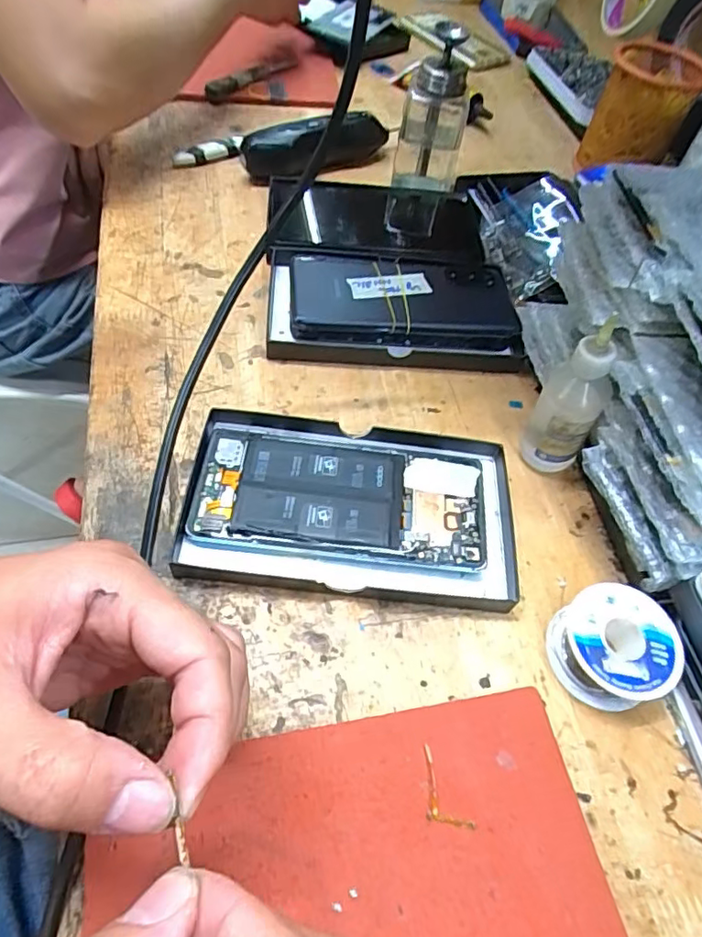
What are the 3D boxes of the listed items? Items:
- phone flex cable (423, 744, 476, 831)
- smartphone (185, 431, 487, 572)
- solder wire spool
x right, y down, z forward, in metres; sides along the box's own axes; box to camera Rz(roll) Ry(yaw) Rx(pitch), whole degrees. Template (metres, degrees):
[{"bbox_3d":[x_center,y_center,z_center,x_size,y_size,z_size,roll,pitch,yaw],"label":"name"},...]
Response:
[{"bbox_3d":[0.037,0.140,0.243,0.016,0.004,0.036,-25,62,-21],"label":"phone flex cable"},{"bbox_3d":[-0.005,0.016,0.317,0.156,0.012,0.072,7,55,-2],"label":"smartphone"},{"bbox_3d":[0.128,0.087,0.278,0.052,0.027,0.052,3,56,-5],"label":"solder wire spool"}]

